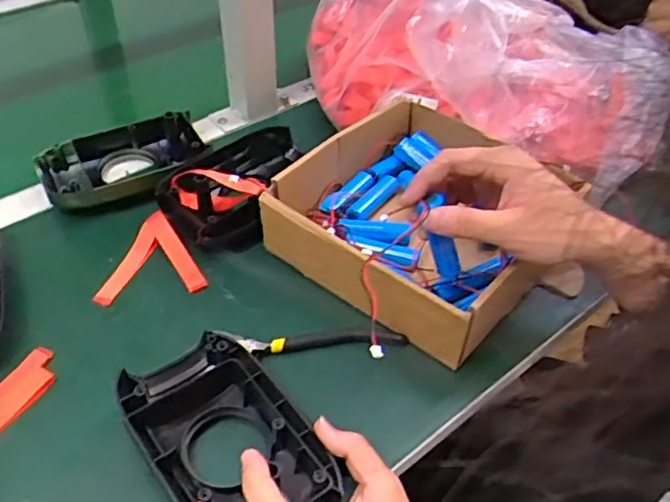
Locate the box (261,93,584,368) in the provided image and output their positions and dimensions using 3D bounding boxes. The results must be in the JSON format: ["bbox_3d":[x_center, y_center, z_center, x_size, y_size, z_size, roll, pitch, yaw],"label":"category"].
[{"bbox_3d":[0.082,-0.030,0.561,0.222,0.072,0.213,32,52,26],"label":"box"}]

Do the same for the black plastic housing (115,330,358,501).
[{"bbox_3d":[-0.070,0.123,0.419,0.098,0.041,0.153,-30,54,-28],"label":"black plastic housing"}]

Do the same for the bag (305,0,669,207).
[{"bbox_3d":[0.151,-0.212,0.661,0.383,0.135,0.213,21,48,18],"label":"bag"}]

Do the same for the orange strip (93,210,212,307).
[{"bbox_3d":[-0.167,0.007,0.553,0.087,0.018,0.086,-15,48,-17],"label":"orange strip"}]

